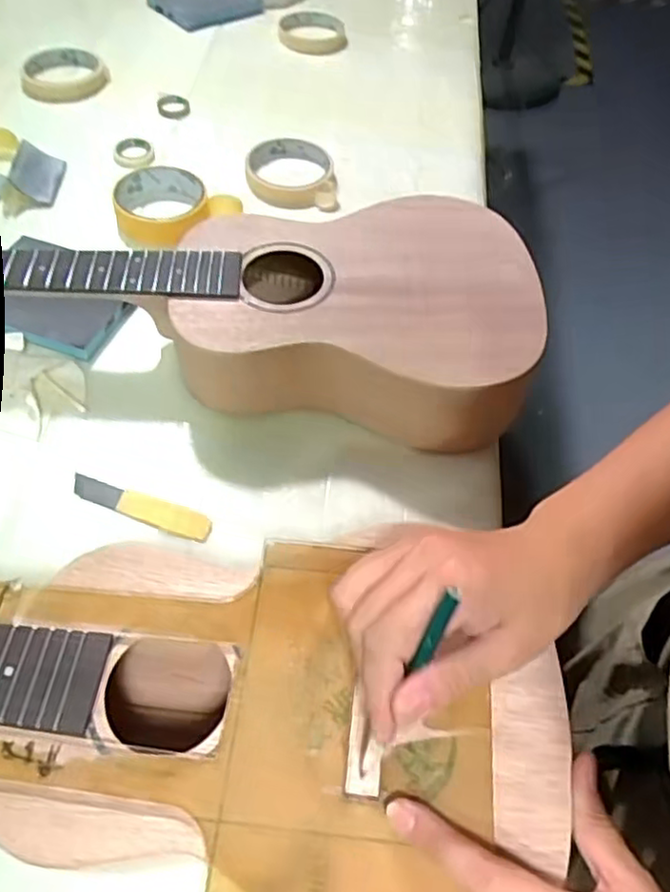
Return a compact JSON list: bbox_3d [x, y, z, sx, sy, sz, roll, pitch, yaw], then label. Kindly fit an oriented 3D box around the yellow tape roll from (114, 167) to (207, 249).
[{"bbox_3d":[-0.159,-0.219,0.626,0.079,0.028,0.090,-6,55,-8],"label":"yellow tape roll"}]

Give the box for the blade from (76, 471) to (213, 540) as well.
[{"bbox_3d":[-0.131,0.042,0.460,0.100,0.006,0.020,18,55,9],"label":"blade"}]

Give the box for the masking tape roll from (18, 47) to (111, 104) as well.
[{"bbox_3d":[-0.300,-0.412,0.759,0.089,0.017,0.096,-14,57,-12],"label":"masking tape roll"}]

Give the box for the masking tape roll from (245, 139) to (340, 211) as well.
[{"bbox_3d":[-0.044,-0.270,0.676,0.086,0.021,0.094,-4,55,-7],"label":"masking tape roll"}]

